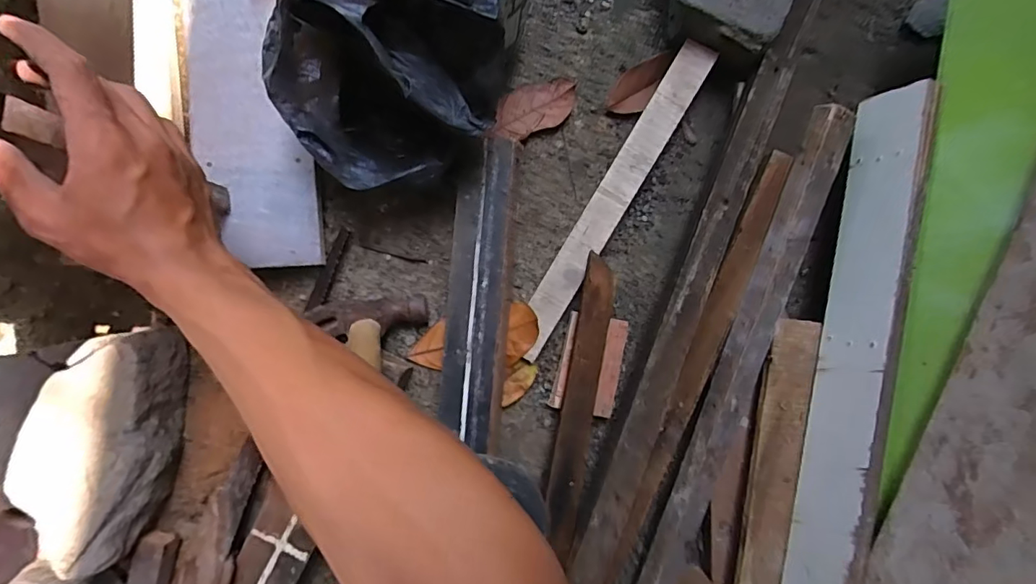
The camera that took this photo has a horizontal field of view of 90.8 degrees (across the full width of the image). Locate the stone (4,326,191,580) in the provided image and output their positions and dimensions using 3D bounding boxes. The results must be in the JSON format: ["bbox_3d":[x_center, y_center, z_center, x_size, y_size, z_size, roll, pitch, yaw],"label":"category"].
[{"bbox_3d":[-0.376,0.130,0.459,0.118,0.079,0.209,15,91,-4],"label":"stone"}]

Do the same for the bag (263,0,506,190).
[{"bbox_3d":[-0.112,-0.176,0.428,0.177,0.176,0.175,26,90,-5],"label":"bag"}]

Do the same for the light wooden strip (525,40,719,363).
[{"bbox_3d":[0.095,-0.093,0.512,0.034,0.005,0.345,31,91,8],"label":"light wooden strip"}]

